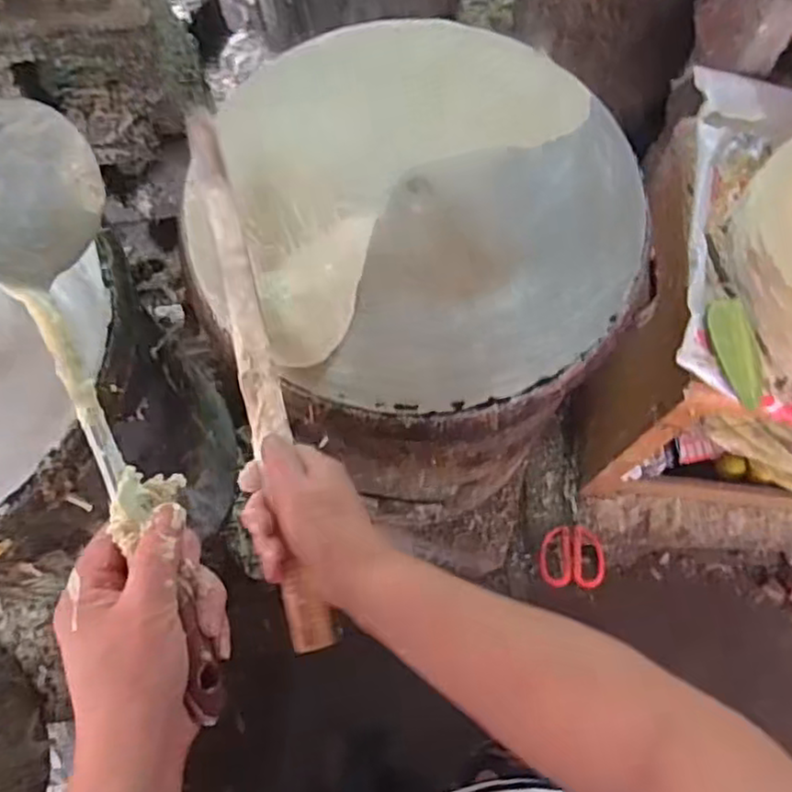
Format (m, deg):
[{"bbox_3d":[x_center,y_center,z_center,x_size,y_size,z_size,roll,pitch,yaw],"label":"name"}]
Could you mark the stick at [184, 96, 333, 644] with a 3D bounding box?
[{"bbox_3d":[-0.102,-0.029,0.507,0.027,0.036,0.411,-14,74,-4],"label":"stick"}]

